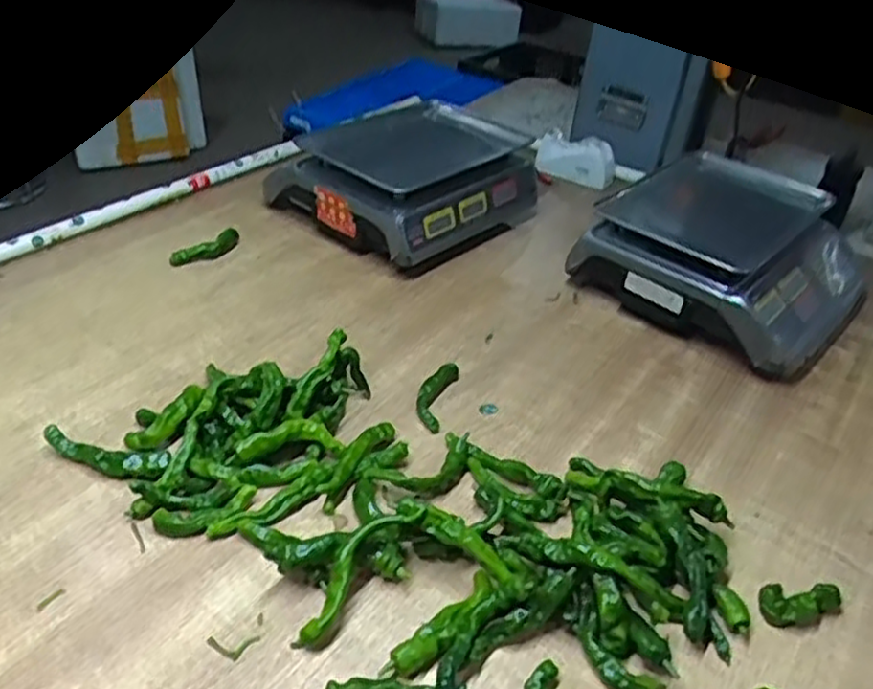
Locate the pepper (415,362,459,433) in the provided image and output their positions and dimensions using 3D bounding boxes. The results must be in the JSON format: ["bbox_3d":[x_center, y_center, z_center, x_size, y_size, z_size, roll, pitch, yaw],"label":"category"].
[{"bbox_3d":[-0.001,0.057,0.880,0.036,0.020,0.119,12,35,8],"label":"pepper"}]

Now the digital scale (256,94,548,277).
[{"bbox_3d":[-0.020,-0.285,1.270,0.312,0.125,0.418,30,41,30],"label":"digital scale"}]

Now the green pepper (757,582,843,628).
[{"bbox_3d":[0.329,0.235,0.677,0.076,0.026,0.031,2,35,-6],"label":"green pepper"}]

